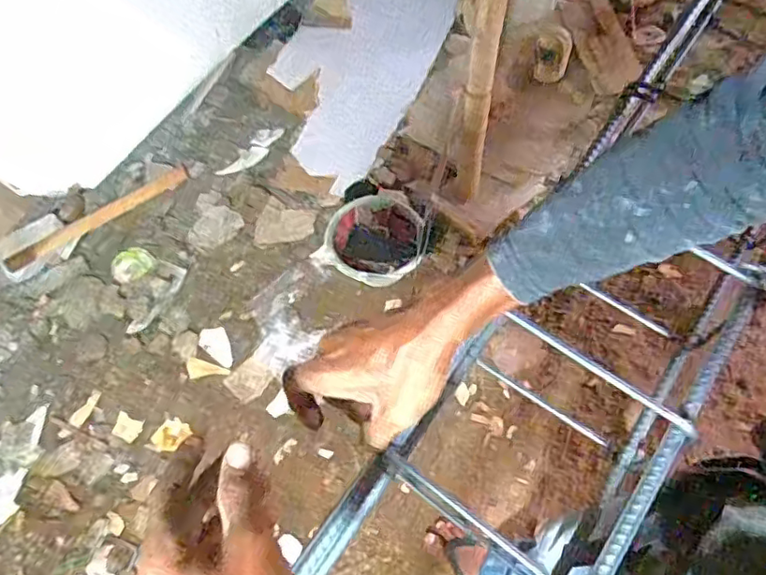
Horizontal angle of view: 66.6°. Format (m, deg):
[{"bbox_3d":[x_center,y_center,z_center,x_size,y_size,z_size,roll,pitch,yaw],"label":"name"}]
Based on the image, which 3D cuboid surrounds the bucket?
[{"bbox_3d":[-0.017,-0.113,1.589,0.274,0.198,0.264,0,62,1],"label":"bucket"}]

